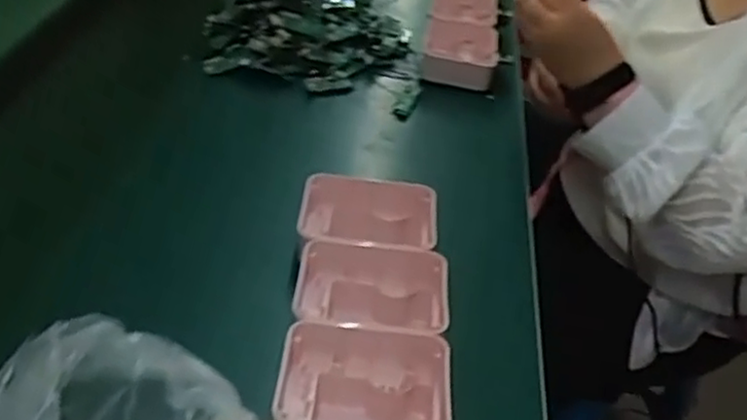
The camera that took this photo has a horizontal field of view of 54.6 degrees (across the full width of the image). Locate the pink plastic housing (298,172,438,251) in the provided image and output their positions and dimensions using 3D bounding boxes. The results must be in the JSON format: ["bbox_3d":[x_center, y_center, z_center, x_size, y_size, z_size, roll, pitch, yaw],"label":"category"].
[{"bbox_3d":[-0.006,0.016,0.708,0.133,0.050,0.093,6,39,-2],"label":"pink plastic housing"}]

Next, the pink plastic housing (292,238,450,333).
[{"bbox_3d":[-0.001,0.078,0.641,0.132,0.044,0.100,5,39,-3],"label":"pink plastic housing"}]

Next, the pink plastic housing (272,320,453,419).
[{"bbox_3d":[-0.007,0.141,0.564,0.131,0.044,0.109,7,39,-1],"label":"pink plastic housing"}]

